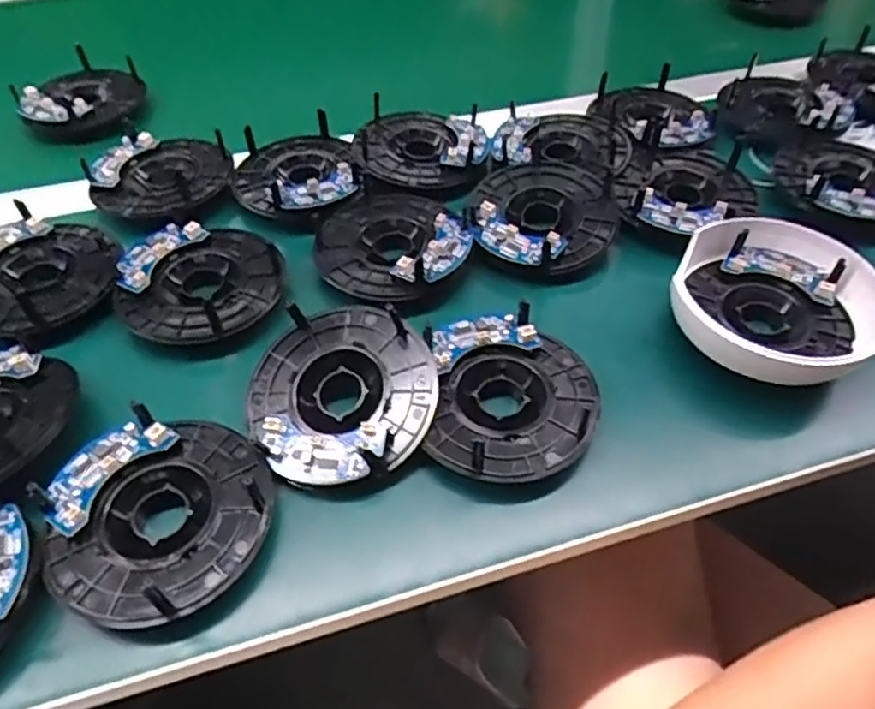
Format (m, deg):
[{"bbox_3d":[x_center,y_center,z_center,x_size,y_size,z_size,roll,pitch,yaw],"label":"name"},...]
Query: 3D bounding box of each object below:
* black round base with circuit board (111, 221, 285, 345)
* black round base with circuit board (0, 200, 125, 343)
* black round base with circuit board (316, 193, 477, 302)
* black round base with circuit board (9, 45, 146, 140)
[{"bbox_3d":[-0.147,-0.045,0.408,0.099,0.021,0.090,0,48,0],"label":"black round base with circuit board"},{"bbox_3d":[-0.250,-0.051,0.416,0.097,0.023,0.096,0,48,0],"label":"black round base with circuit board"},{"bbox_3d":[-0.032,-0.076,0.433,0.096,0.025,0.101,-14,50,-13],"label":"black round base with circuit board"},{"bbox_3d":[-0.307,-0.224,0.568,0.099,0.022,0.118,-17,51,-15],"label":"black round base with circuit board"}]

